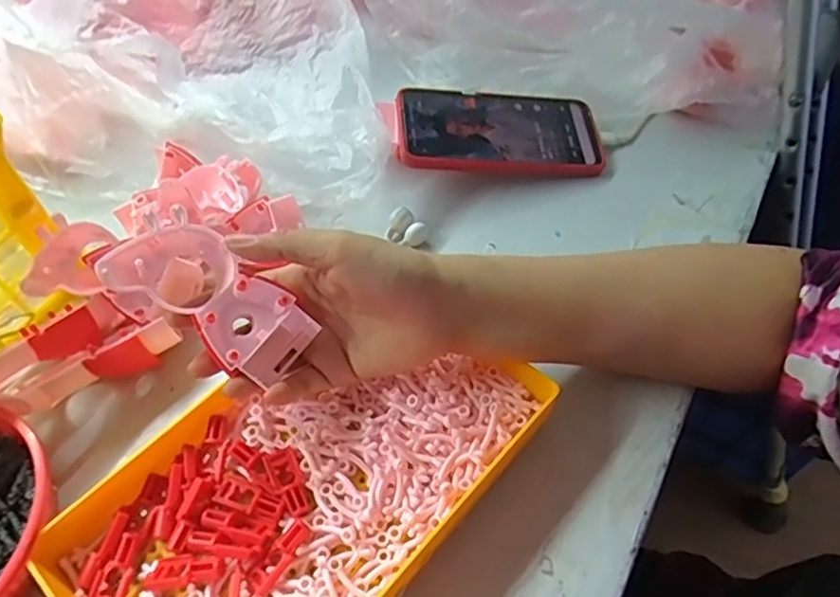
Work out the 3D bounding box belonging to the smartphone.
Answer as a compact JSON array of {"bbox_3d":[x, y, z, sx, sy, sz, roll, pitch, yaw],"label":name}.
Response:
[{"bbox_3d":[0.064,-0.133,0.477,0.163,0.008,0.084,2,62,-9],"label":"smartphone"}]

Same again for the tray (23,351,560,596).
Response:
[{"bbox_3d":[-0.062,0.096,0.325,0.152,0.049,0.241,34,62,27],"label":"tray"}]

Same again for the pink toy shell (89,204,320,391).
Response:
[{"bbox_3d":[-0.107,0.002,0.313,0.102,0.029,0.051,39,57,-12],"label":"pink toy shell"}]

